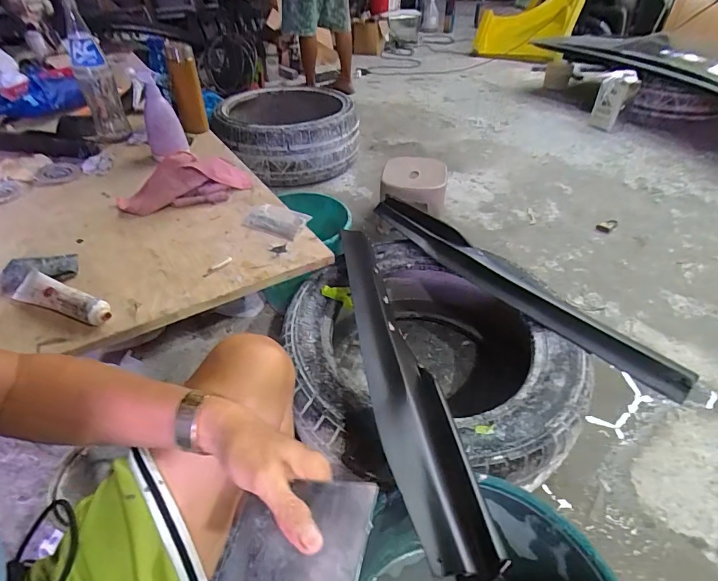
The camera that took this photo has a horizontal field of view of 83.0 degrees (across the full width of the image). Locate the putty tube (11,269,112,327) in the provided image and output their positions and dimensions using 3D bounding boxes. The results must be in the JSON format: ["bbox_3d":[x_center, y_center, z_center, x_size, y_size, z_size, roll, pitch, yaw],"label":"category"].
[{"bbox_3d":[-0.440,0.014,0.597,0.176,0.032,0.041,16,44,19],"label":"putty tube"}]

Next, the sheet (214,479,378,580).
[{"bbox_3d":[-0.046,0.176,0.272,0.098,0.006,0.099,5,61,24],"label":"sheet"}]

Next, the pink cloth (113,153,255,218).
[{"bbox_3d":[-0.357,-0.229,0.832,0.264,0.080,0.094,-21,45,-22],"label":"pink cloth"}]

